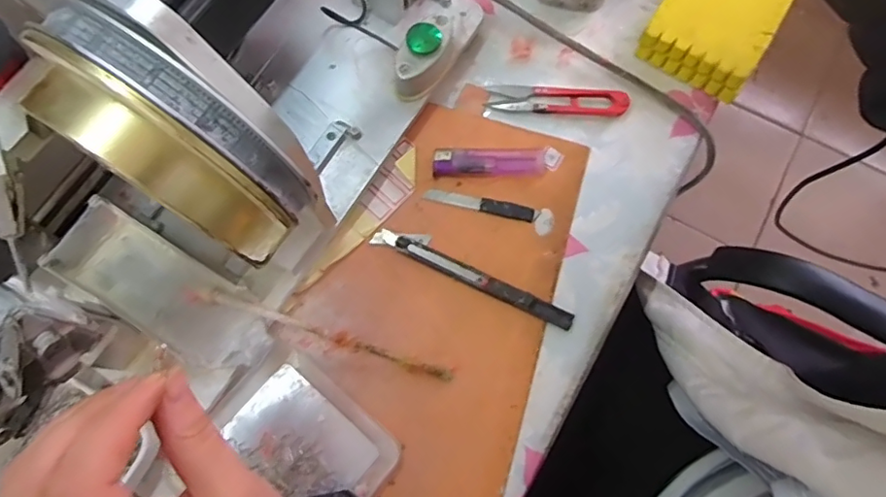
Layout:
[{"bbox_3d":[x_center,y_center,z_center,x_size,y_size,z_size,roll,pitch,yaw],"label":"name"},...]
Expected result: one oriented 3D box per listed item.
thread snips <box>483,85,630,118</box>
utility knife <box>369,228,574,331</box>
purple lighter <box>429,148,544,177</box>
[{"bbox_3d":[0.084,-0.110,0.397,0.101,0.010,0.019,6,74,1],"label":"thread snips"},{"bbox_3d":[0.020,0.017,0.359,0.142,0.008,0.017,25,75,7],"label":"utility knife"},{"bbox_3d":[0.032,-0.061,0.380,0.078,0.011,0.019,-1,74,-1],"label":"purple lighter"}]

